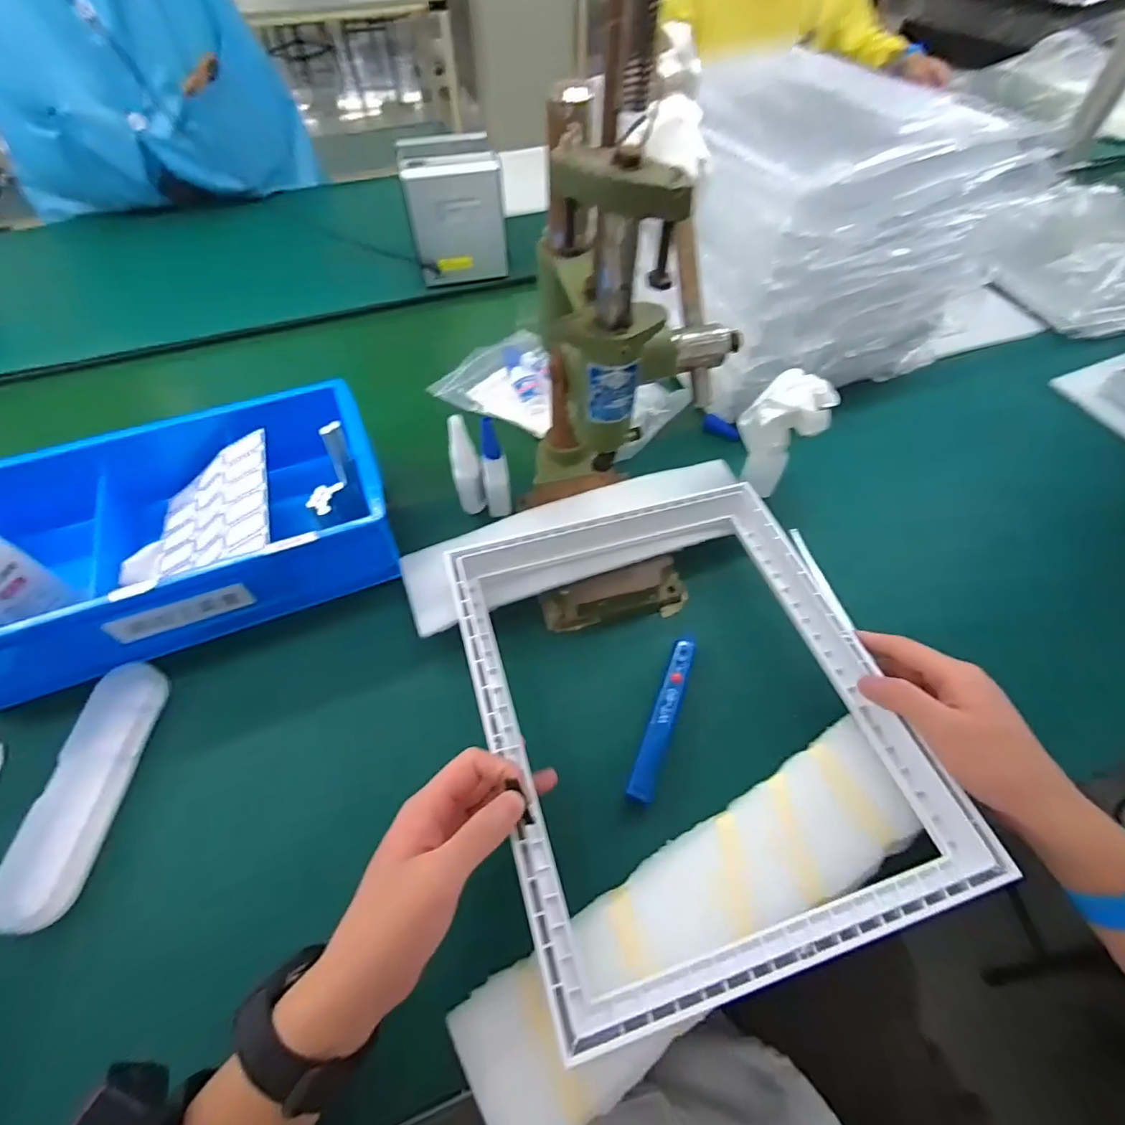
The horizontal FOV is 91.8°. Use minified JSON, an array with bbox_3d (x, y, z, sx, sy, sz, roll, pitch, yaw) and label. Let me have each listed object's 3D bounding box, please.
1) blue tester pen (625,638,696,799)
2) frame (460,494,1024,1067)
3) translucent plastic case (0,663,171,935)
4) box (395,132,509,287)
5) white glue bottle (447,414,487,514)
[{"bbox_3d":[0.080,0.119,0.425,0.018,0.011,0.134,19,58,13],"label":"blue tester pen"},{"bbox_3d":[0.083,0.091,0.383,0.272,0.028,0.326,-15,57,-10],"label":"frame"},{"bbox_3d":[-0.351,0.162,0.400,0.044,0.035,0.174,4,56,4],"label":"translucent plastic case"},{"bbox_3d":[-0.147,-0.482,0.749,0.124,0.139,0.104,-12,56,-8],"label":"box"},{"bbox_3d":[-0.091,-0.089,0.517,0.026,0.107,0.024,-16,57,-11],"label":"white glue bottle"}]

